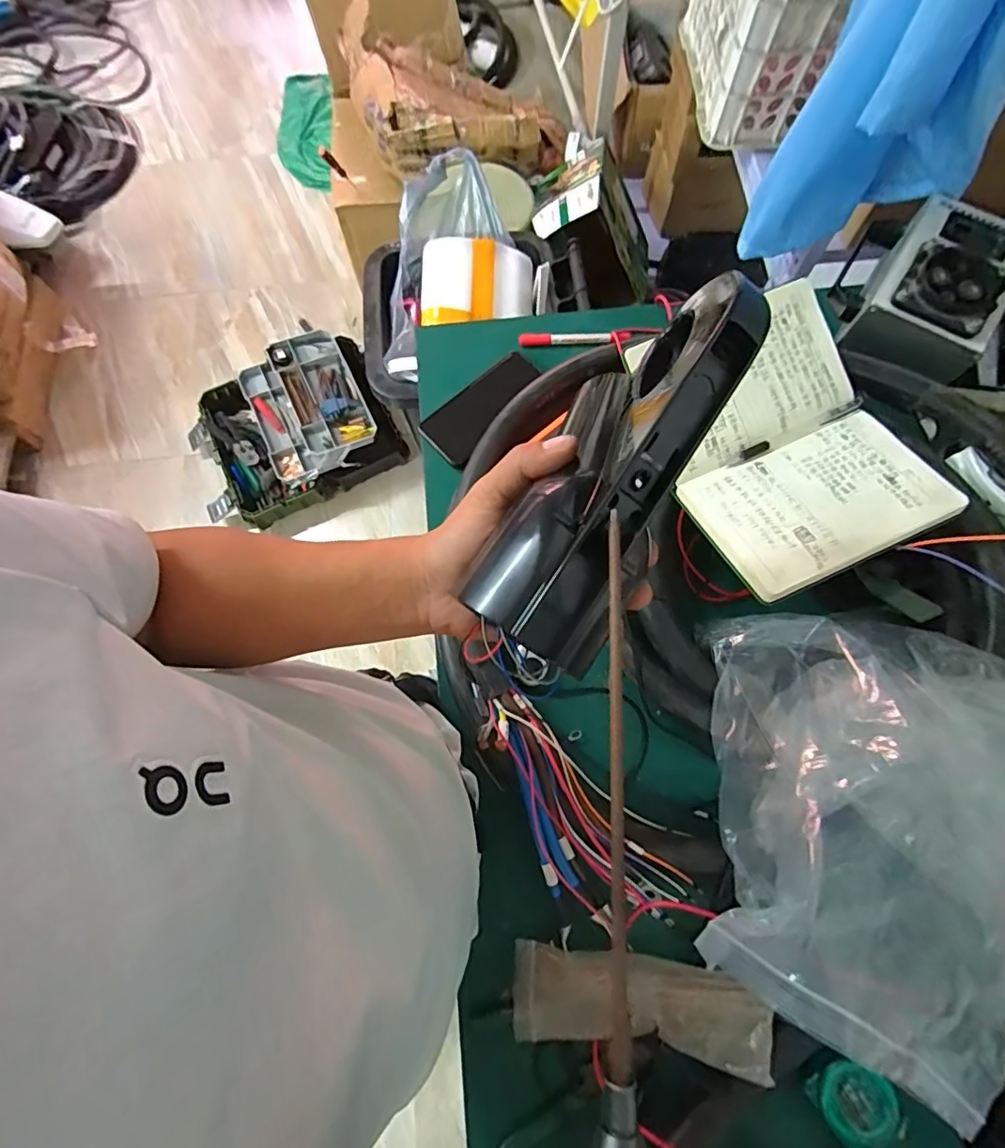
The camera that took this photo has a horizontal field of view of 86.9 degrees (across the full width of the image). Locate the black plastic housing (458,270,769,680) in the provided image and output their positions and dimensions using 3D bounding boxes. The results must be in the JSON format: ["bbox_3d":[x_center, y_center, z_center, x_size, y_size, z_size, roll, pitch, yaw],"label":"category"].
[{"bbox_3d":[0.059,-0.057,0.250,0.069,0.049,0.202,32,82,10],"label":"black plastic housing"}]

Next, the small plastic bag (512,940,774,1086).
[{"bbox_3d":[0.114,0.368,0.453,0.209,0.030,0.069,5,74,2],"label":"small plastic bag"}]

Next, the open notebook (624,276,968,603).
[{"bbox_3d":[0.266,-0.133,0.519,0.209,0.056,0.278,-24,75,-6],"label":"open notebook"}]

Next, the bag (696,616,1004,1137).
[{"bbox_3d":[0.310,0.204,0.412,0.281,0.106,0.341,13,74,5],"label":"bag"}]

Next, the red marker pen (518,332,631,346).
[{"bbox_3d":[0.090,-0.298,0.668,0.137,0.009,0.018,0,74,1],"label":"red marker pen"}]

